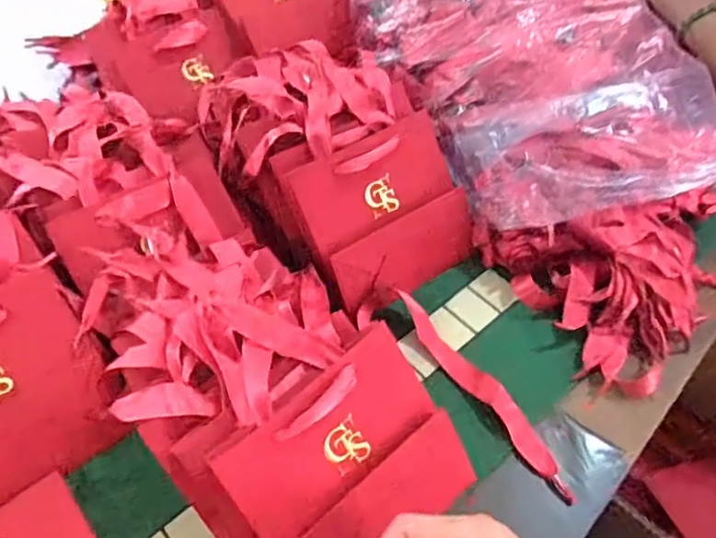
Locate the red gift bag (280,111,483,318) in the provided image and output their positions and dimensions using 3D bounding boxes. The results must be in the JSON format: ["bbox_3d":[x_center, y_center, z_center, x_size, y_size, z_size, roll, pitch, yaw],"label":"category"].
[{"bbox_3d":[0.027,-0.047,0.510,0.134,0.133,0.011,-26,12,-10],"label":"red gift bag"}]

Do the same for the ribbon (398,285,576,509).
[{"bbox_3d":[0.098,0.091,0.467,0.022,0.030,0.197,-30,58,-23],"label":"ribbon"}]

